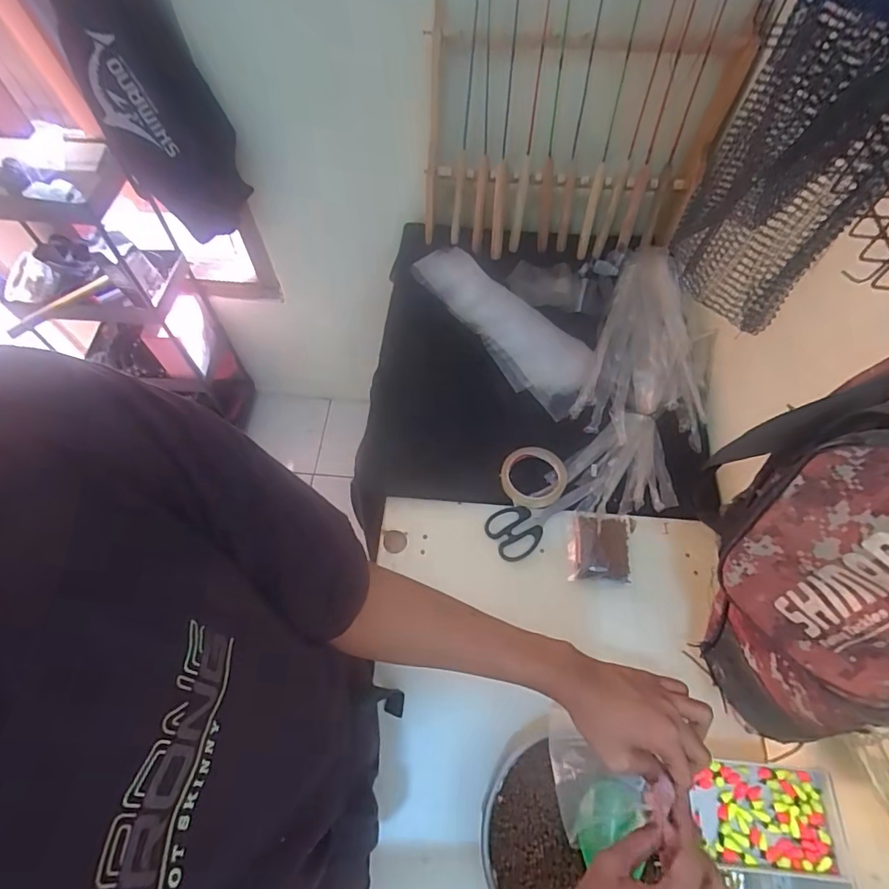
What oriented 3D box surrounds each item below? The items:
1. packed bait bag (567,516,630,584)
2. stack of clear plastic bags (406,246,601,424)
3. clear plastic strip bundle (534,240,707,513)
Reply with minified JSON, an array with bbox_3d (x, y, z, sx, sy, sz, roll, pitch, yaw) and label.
[{"bbox_3d":[0.219,0.146,0.703,0.081,0.022,0.093,5,62,2],"label":"packed bait bag"},{"bbox_3d":[0.105,-0.217,0.891,0.138,0.049,0.388,-39,68,-19],"label":"stack of clear plastic bags"},{"bbox_3d":[0.330,-0.115,0.806,0.188,0.076,0.507,19,63,10],"label":"clear plastic strip bundle"}]

